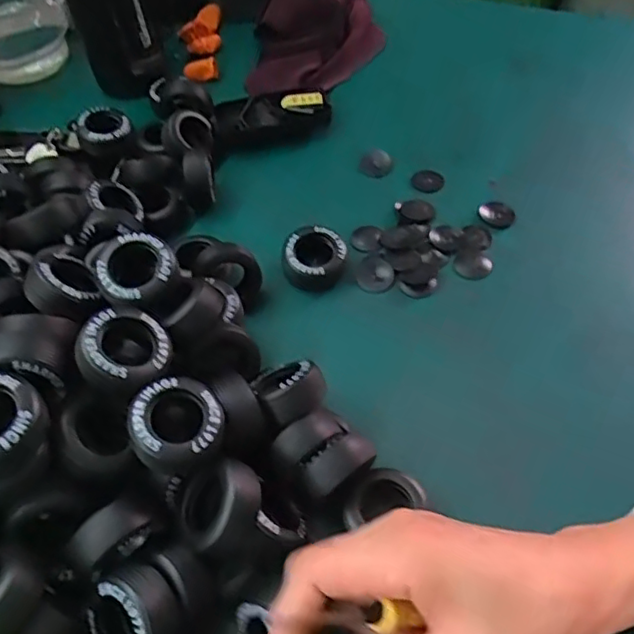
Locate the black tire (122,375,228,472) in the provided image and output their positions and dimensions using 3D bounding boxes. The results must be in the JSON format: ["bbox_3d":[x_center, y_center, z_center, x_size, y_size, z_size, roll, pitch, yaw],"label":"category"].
[{"bbox_3d":[-0.077,0.057,0.324,0.050,0.018,0.050,10,54,-14],"label":"black tire"}]

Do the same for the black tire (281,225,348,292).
[{"bbox_3d":[-0.003,-0.046,0.475,0.043,0.025,0.046,-38,59,-21],"label":"black tire"}]

